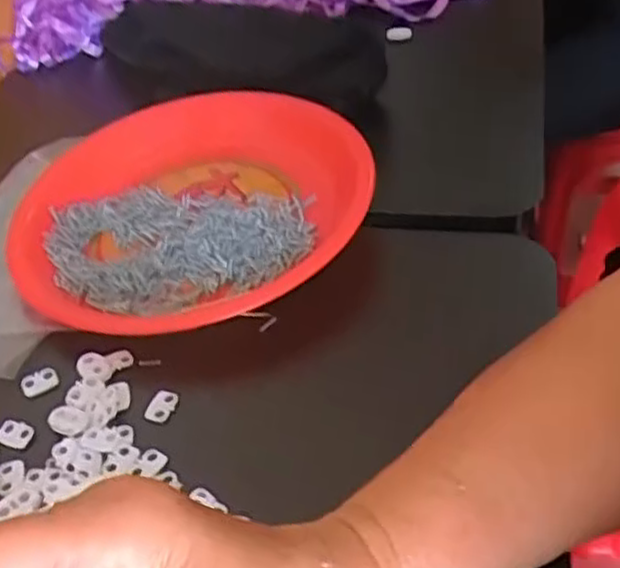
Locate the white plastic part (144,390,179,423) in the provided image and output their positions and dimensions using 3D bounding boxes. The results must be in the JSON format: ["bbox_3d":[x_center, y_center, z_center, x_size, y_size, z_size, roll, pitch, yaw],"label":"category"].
[{"bbox_3d":[-0.076,0.062,0.382,0.013,0.006,0.017,7,42,17],"label":"white plastic part"}]

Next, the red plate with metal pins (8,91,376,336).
[{"bbox_3d":[-0.083,-0.058,0.486,0.216,0.041,0.208,-4,40,4],"label":"red plate with metal pins"}]

